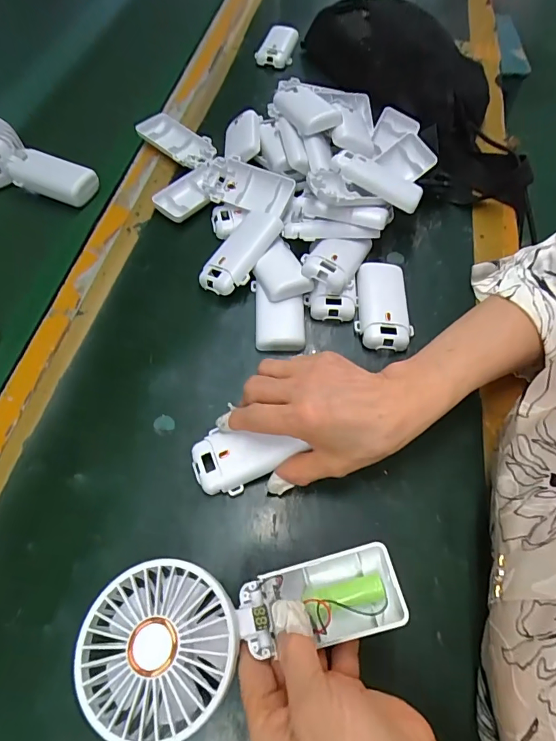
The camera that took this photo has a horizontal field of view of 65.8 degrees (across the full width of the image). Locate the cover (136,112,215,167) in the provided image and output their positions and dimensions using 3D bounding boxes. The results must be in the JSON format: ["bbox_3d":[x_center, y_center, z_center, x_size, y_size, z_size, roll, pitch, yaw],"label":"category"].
[{"bbox_3d":[-0.114,-0.265,0.493,0.094,0.016,0.047,36,66,17],"label":"cover"}]

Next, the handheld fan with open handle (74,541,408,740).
[{"bbox_3d":[-0.020,0.145,0.248,0.176,0.029,0.078,-10,62,-9],"label":"handheld fan with open handle"}]

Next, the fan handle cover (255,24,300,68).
[{"bbox_3d":[0.000,-0.468,0.622,0.049,0.024,0.077,15,62,6],"label":"fan handle cover"}]

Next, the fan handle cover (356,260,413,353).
[{"bbox_3d":[0.096,-0.061,0.392,0.048,0.018,0.094,2,61,-1],"label":"fan handle cover"}]

